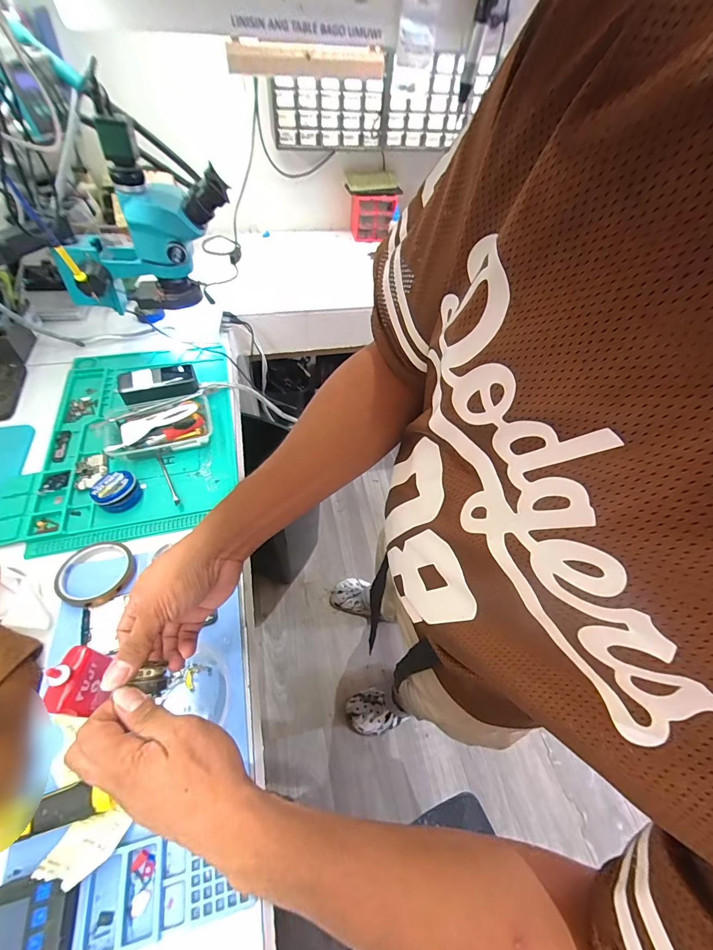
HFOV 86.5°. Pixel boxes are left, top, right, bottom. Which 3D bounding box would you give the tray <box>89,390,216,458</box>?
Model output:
[{"bbox_3d":[-0.340,-0.081,0.644,0.183,0.044,0.106,-20,57,-18],"label":"tray"}]

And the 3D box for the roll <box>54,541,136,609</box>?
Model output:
[{"bbox_3d":[-0.344,0.128,0.501,0.092,0.015,0.088,2,53,-3],"label":"roll"}]

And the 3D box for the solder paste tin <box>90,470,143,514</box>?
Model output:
[{"bbox_3d":[-0.364,0.021,0.573,0.060,0.029,0.058,2,53,-3],"label":"solder paste tin"}]

